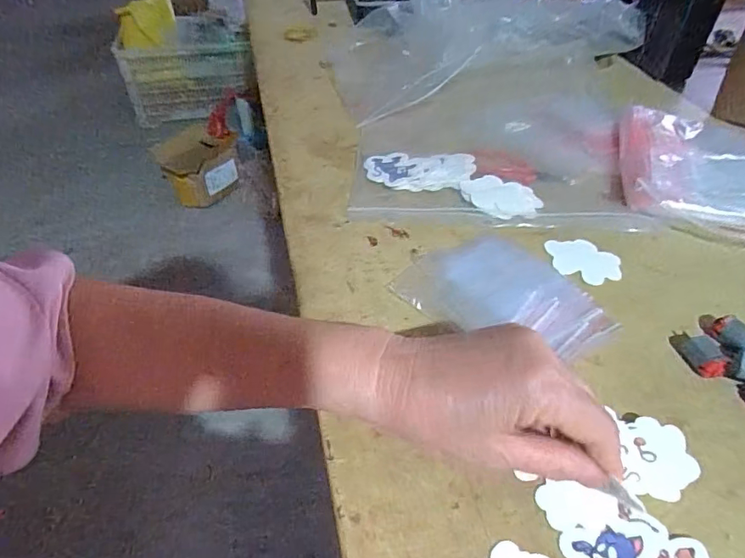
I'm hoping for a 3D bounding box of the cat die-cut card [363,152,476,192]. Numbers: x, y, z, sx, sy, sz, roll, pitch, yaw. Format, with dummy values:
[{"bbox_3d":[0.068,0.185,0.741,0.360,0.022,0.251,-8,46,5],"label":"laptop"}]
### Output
[{"bbox_3d":[0.051,-0.114,0.512,0.112,0.007,0.059,-1,49,0],"label":"cat die-cut card"}]

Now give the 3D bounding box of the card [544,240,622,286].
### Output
[{"bbox_3d":[0.182,-0.016,0.420,0.057,0.004,0.053,-1,44,-1],"label":"card"}]

